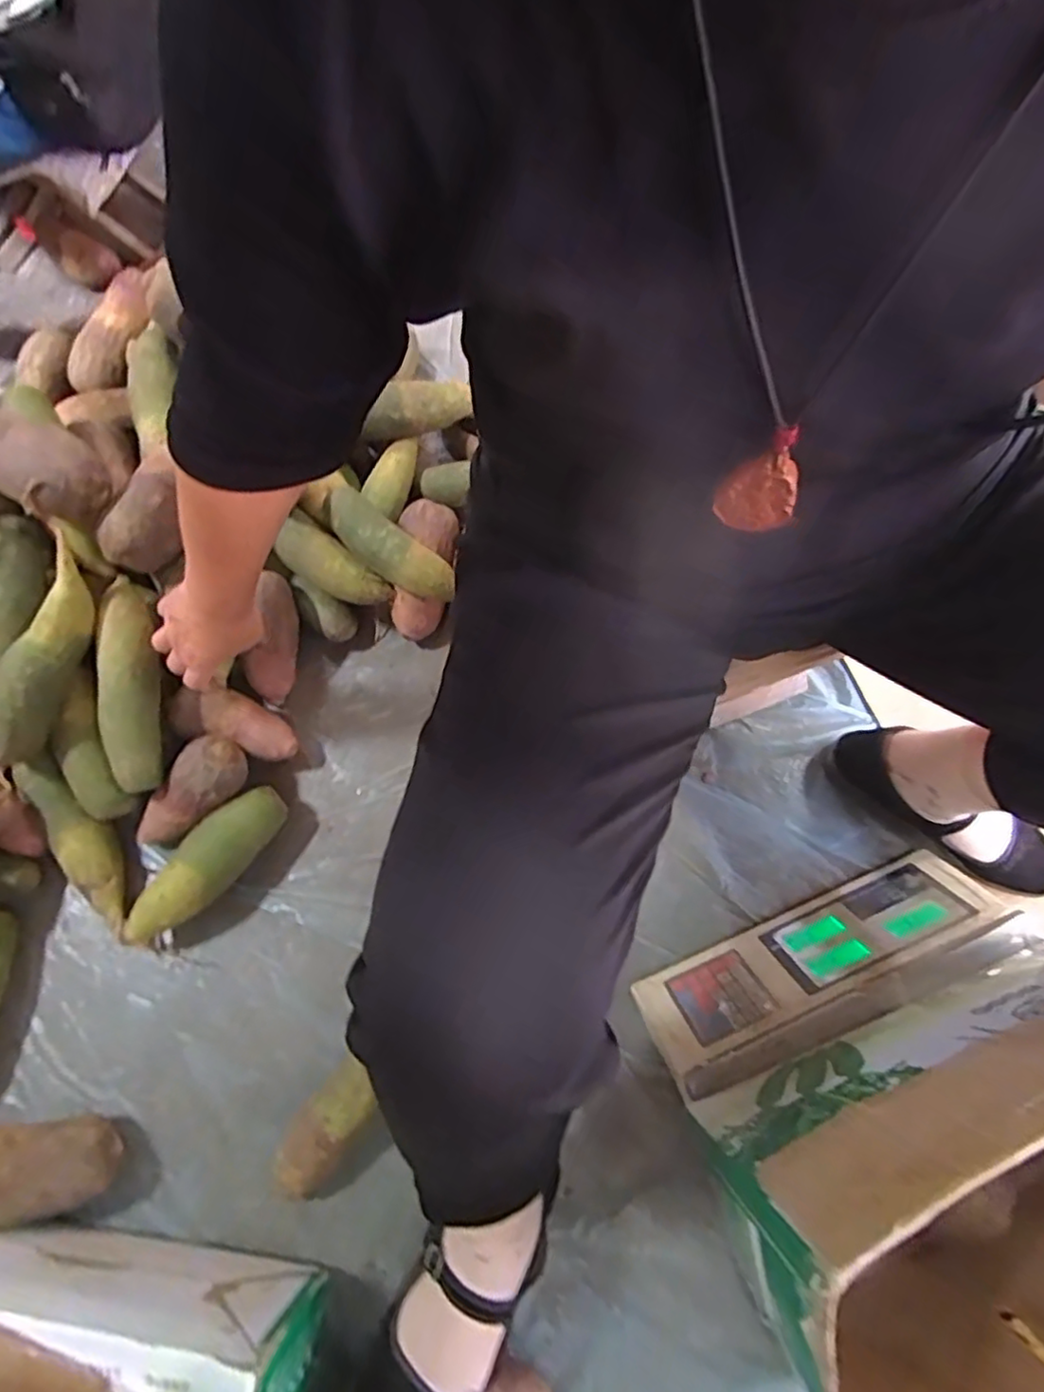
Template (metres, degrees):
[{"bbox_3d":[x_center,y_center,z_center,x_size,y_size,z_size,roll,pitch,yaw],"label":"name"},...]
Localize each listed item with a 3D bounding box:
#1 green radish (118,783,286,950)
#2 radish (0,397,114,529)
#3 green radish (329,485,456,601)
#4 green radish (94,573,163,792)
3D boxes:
[{"bbox_3d":[-0.316,0.171,0.628,0.058,0.064,0.187,35,73,12],"label":"green radish"},{"bbox_3d":[-0.464,-0.222,0.580,0.149,0.056,0.078,30,71,-8],"label":"radish"},{"bbox_3d":[-0.142,-0.152,0.681,0.161,0.059,0.050,38,73,13],"label":"green radish"},{"bbox_3d":[-0.385,-0.014,0.621,0.040,0.050,0.211,-7,84,-3],"label":"green radish"}]

